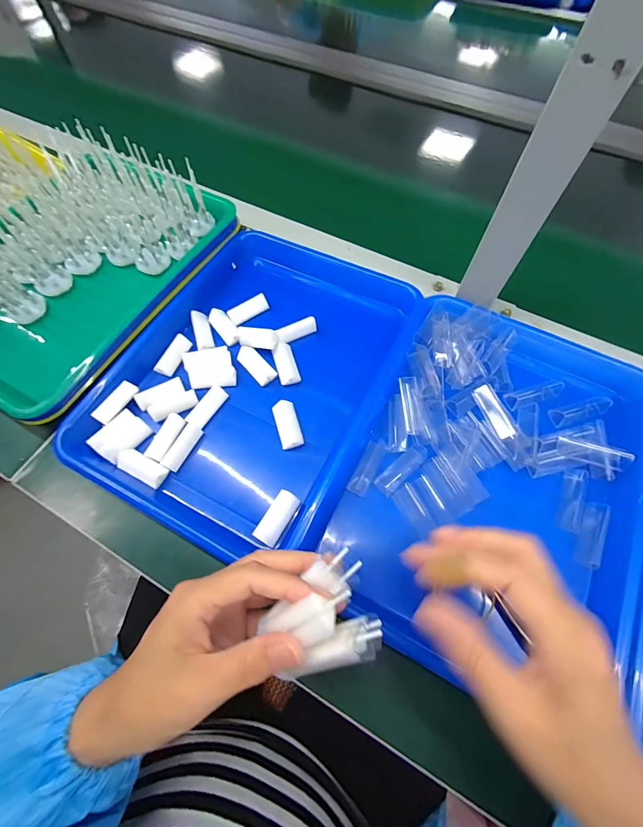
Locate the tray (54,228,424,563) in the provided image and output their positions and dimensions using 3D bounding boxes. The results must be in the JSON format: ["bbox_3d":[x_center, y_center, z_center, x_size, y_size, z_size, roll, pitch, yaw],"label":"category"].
[{"bbox_3d":[-0.059,-0.049,0.363,0.250,0.032,0.343,24,67,10],"label":"tray"}]

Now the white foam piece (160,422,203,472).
[{"bbox_3d":[-0.132,0.032,0.330,0.016,0.009,0.046,22,67,10],"label":"white foam piece"}]

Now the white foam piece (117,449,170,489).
[{"bbox_3d":[-0.165,0.050,0.319,0.045,0.011,0.021,25,67,11],"label":"white foam piece"}]

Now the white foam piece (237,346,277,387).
[{"bbox_3d":[-0.070,-0.051,0.369,0.021,0.010,0.048,-39,71,-17],"label":"white foam piece"}]

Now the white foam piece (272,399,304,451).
[{"bbox_3d":[-0.033,0.011,0.340,0.021,0.011,0.047,-15,66,-7],"label":"white foam piece"}]

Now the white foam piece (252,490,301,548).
[{"bbox_3d":[-0.038,0.091,0.303,0.022,0.010,0.047,28,68,12],"label":"white foam piece"}]

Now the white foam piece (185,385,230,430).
[{"bbox_3d":[-0.113,-0.007,0.347,0.018,0.009,0.046,30,68,13],"label":"white foam piece"}]

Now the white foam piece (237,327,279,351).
[{"bbox_3d":[-0.071,-0.081,0.373,0.048,0.018,0.017,13,65,23],"label":"white foam piece"}]

